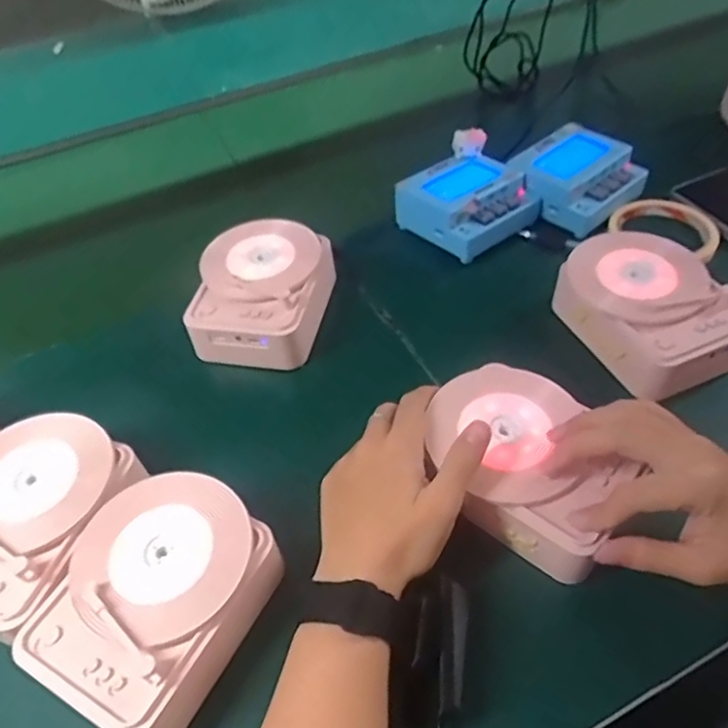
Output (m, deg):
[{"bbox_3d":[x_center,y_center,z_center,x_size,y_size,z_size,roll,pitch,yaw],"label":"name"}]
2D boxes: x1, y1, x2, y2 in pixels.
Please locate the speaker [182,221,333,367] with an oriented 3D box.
[{"bbox_3d":[-0.084,-0.061,0.526,0.106,0.056,0.132,3,48,10],"label":"speaker"}]

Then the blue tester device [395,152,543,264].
[{"bbox_3d":[0.102,-0.153,0.591,0.105,0.052,0.097,-33,52,-22],"label":"blue tester device"}]

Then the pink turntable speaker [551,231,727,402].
[{"bbox_3d":[0.219,-0.043,0.476,0.108,0.050,0.137,-15,48,-7],"label":"pink turntable speaker"}]

